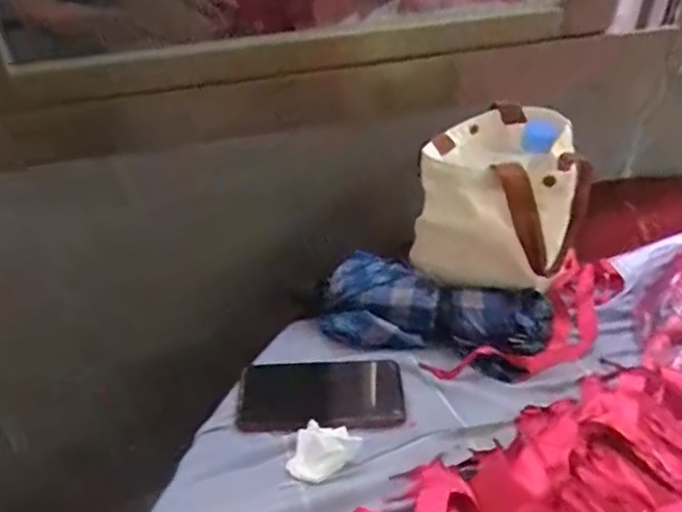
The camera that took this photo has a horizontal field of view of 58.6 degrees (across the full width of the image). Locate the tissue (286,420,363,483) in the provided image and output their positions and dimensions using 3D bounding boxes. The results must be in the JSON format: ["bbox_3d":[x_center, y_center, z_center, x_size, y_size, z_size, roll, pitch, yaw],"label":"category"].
[{"bbox_3d":[-0.016,0.179,0.551,0.056,0.027,0.050,12,42,16],"label":"tissue"}]

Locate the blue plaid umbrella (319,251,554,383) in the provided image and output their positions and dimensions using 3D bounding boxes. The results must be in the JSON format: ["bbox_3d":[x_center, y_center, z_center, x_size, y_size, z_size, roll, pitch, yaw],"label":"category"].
[{"bbox_3d":[0.098,0.066,0.658,0.243,0.068,0.088,11,42,14],"label":"blue plaid umbrella"}]

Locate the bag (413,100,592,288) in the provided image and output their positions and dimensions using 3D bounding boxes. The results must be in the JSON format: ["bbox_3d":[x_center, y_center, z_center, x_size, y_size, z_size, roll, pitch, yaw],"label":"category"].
[{"bbox_3d":[0.167,-0.069,0.665,0.162,0.141,0.173,5,41,8],"label":"bag"}]

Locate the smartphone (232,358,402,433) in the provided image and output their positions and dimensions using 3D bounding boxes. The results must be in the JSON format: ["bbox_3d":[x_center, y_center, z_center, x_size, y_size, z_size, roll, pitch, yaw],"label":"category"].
[{"bbox_3d":[-0.021,0.140,0.616,0.165,0.007,0.080,-2,41,0],"label":"smartphone"}]

